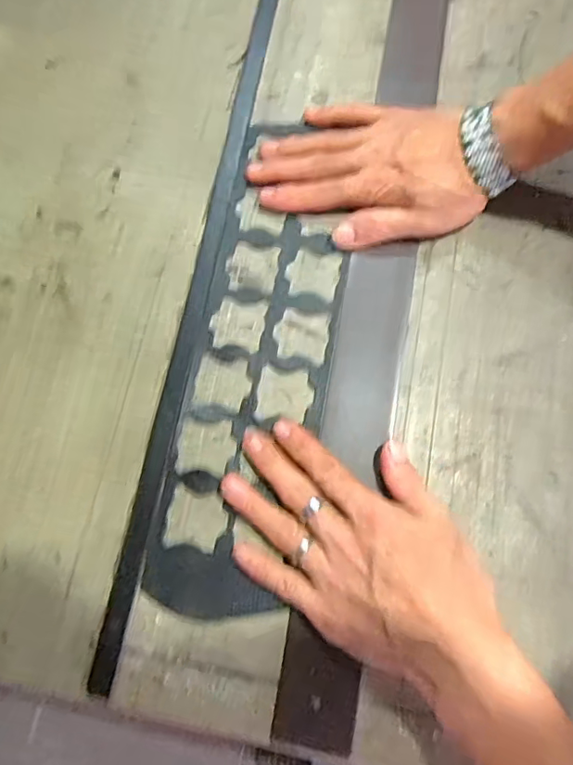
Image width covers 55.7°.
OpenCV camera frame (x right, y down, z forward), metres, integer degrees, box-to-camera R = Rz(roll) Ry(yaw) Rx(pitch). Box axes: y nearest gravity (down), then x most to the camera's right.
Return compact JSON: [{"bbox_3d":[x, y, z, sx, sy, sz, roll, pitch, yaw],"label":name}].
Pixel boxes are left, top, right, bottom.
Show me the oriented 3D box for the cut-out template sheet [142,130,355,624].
[{"bbox_3d":[-0.015,-0.027,0.386,0.095,0.009,0.361,10,75,6],"label":"cut-out template sheet"}]

